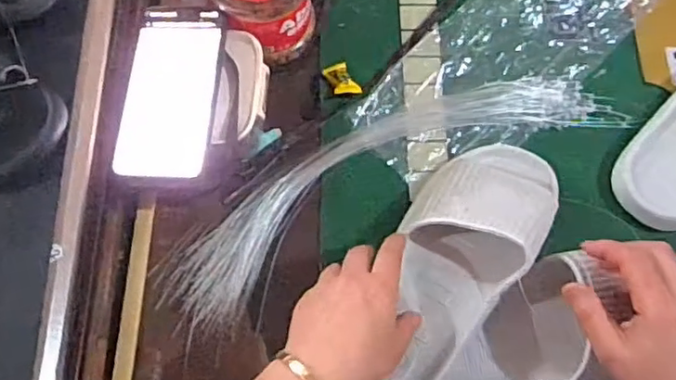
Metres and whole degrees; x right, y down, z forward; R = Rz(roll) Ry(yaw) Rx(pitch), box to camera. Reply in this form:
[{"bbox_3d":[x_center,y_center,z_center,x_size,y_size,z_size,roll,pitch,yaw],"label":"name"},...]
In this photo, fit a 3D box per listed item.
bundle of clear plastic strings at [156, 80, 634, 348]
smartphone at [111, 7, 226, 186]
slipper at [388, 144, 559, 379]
[{"bbox_3d":[0.042,-0.014,0.563,0.451,0.018,0.119,-27,75,-10],"label":"bundle of clear plastic strings"},{"bbox_3d":[-0.140,-0.085,0.498,0.074,0.006,0.167,3,72,0],"label":"smartphone"},{"bbox_3d":[0.104,0.059,0.484,0.111,0.063,0.252,26,70,7],"label":"slipper"}]

